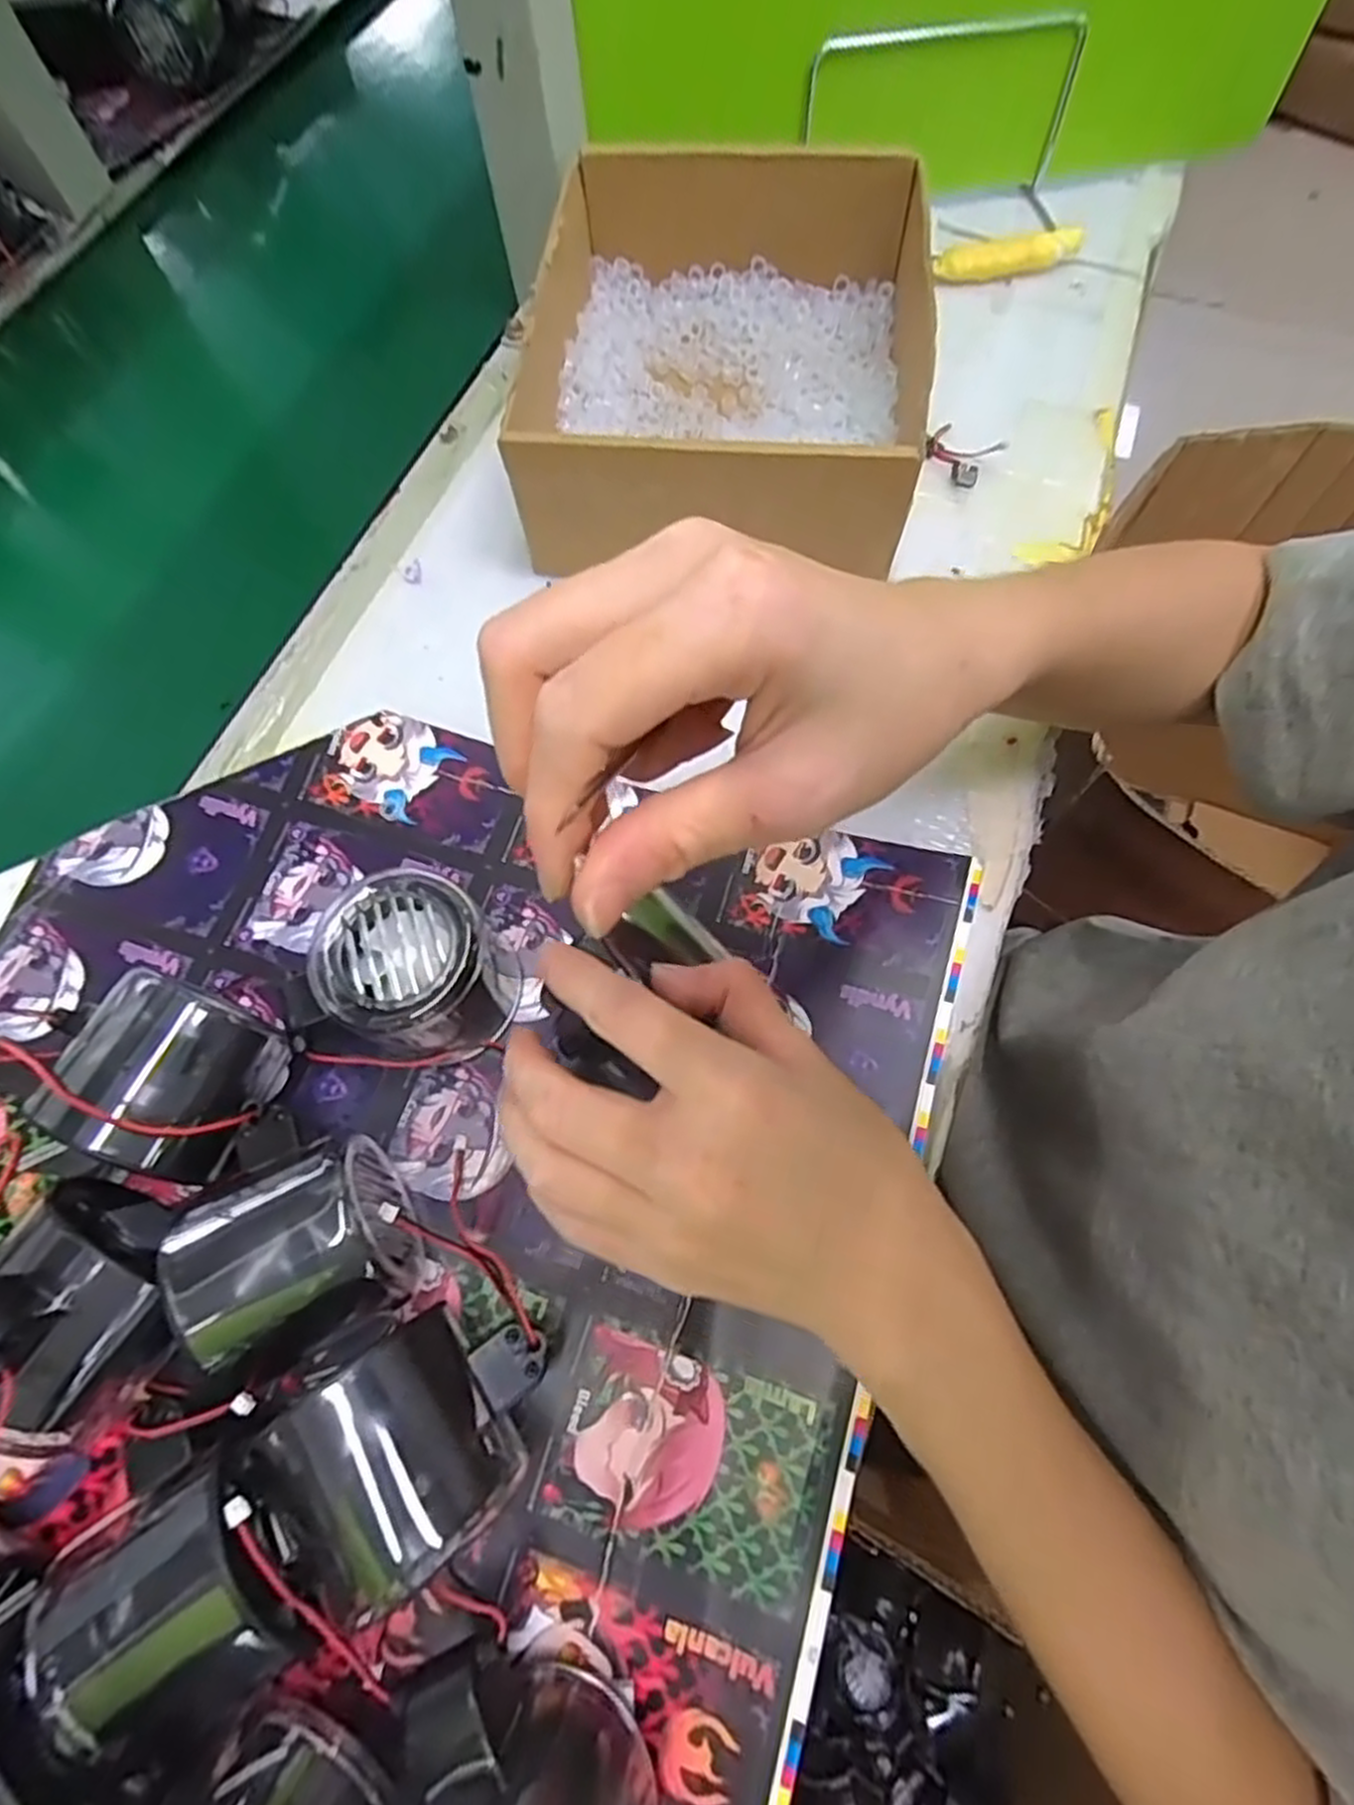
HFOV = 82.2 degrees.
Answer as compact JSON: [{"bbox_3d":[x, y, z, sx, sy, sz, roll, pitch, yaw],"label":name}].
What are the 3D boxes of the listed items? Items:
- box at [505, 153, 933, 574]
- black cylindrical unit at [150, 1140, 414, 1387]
[{"bbox_3d":[0.023,-0.260,0.369,0.167,0.072,0.211,6,68,5],"label":"box"},{"bbox_3d":[-0.114,0.107,0.240,0.059,0.055,0.054,-35,71,-11],"label":"black cylindrical unit"}]

